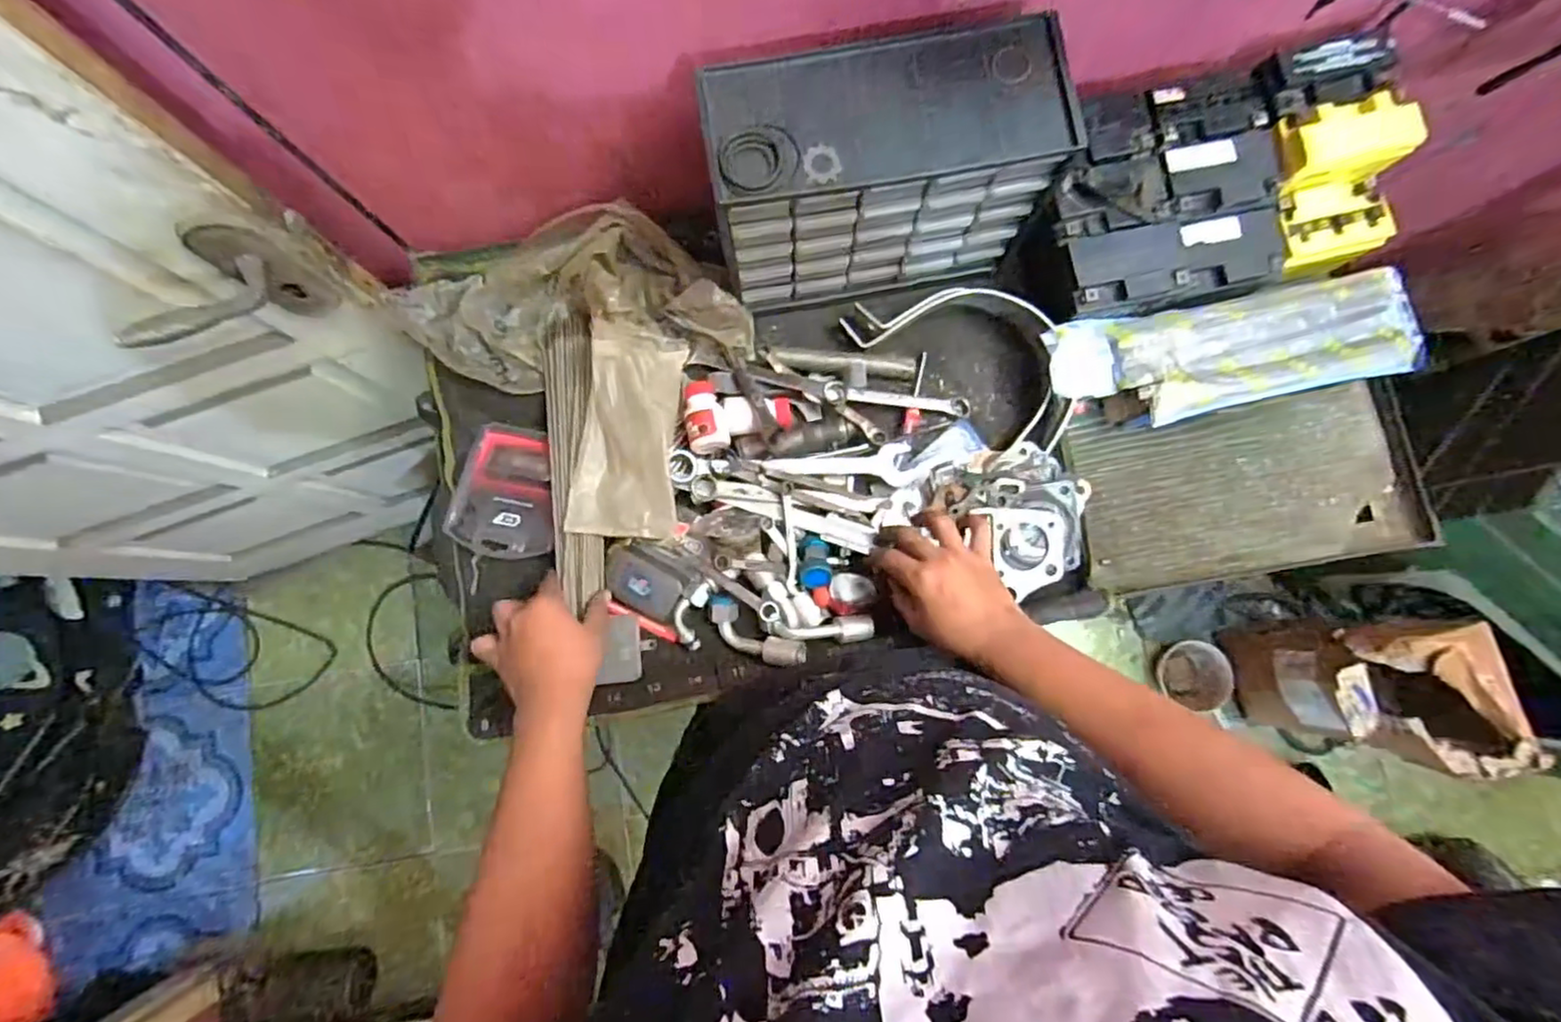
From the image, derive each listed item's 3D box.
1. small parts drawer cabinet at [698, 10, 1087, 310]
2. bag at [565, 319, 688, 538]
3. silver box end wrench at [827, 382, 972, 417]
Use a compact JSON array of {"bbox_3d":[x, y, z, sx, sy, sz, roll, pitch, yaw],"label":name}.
[{"bbox_3d":[0.085,-0.311,0.615,0.285,0.194,0.124,-10,83,-2],"label":"small parts drawer cabinet"},{"bbox_3d":[-0.155,-0.083,0.662,0.105,0.043,0.215,3,83,-1],"label":"bag"},{"bbox_3d":[0.127,-0.118,0.694,0.163,0.014,0.021,4,82,-15],"label":"silver box end wrench"}]

